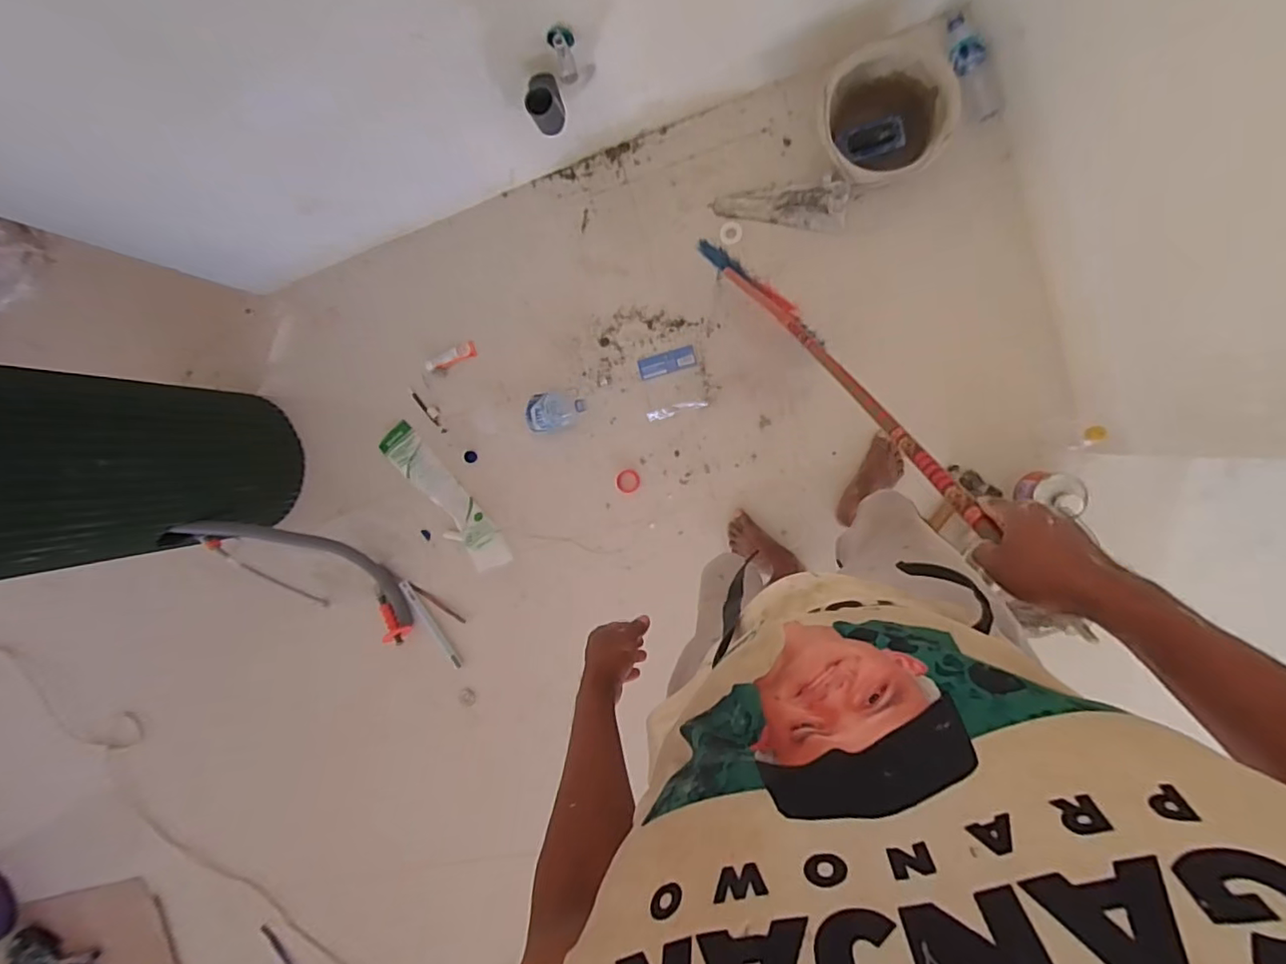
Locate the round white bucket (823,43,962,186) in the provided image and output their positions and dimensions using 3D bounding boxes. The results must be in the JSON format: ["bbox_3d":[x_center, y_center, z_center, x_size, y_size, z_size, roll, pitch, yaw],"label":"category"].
[{"bbox_3d":[0.504,-0.750,1.224,0.256,0.171,0.276,1,94,11],"label":"round white bucket"}]

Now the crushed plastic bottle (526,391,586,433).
[{"bbox_3d":[-0.218,-0.179,1.449,0.136,0.084,0.100,-2,93,11],"label":"crushed plastic bottle"}]

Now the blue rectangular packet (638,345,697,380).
[{"bbox_3d":[0.061,-0.301,1.442,0.143,0.010,0.053,-16,91,12],"label":"blue rectangular packet"}]

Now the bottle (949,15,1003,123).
[{"bbox_3d":[0.703,-0.887,1.234,0.053,0.071,0.221,-26,101,9],"label":"bottle"}]

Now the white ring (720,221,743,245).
[{"bbox_3d":[0.213,-0.599,1.380,0.053,0.007,0.054,0,93,9],"label":"white ring"}]

